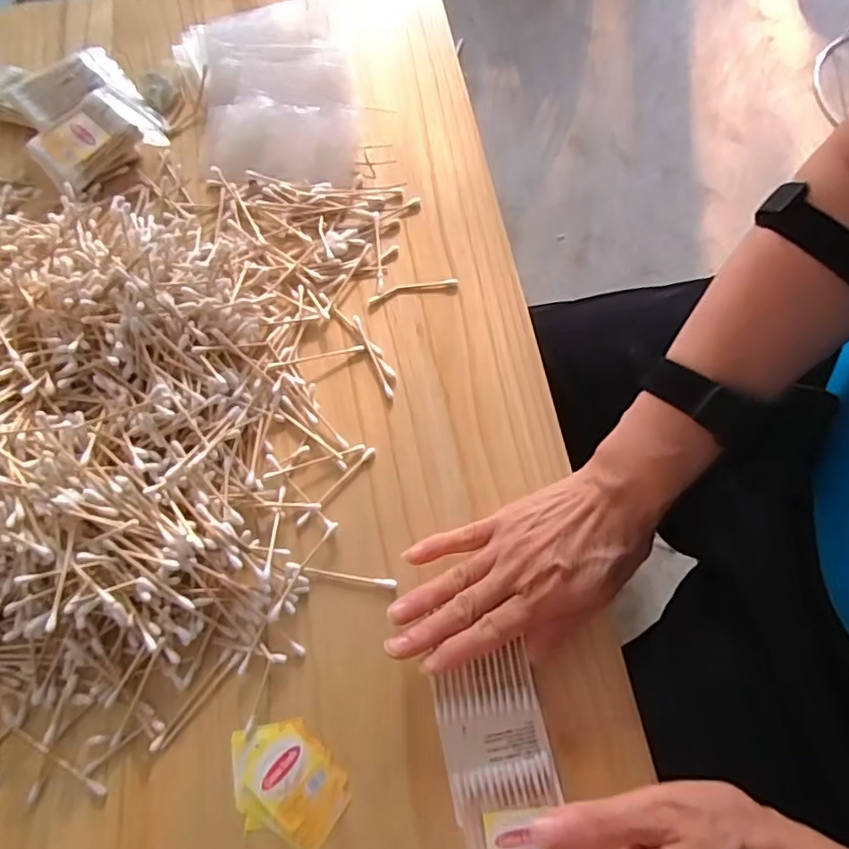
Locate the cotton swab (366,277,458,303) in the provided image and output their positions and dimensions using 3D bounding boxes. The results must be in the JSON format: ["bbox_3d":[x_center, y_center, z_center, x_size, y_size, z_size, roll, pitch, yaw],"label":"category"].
[{"bbox_3d":[-0.009,-0.106,0.469,0.070,0.004,0.009,-13,71,-5],"label":"cotton swab"}]

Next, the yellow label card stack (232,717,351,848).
[{"bbox_3d":[-0.083,0.211,0.355,0.075,0.004,0.057,43,76,14],"label":"yellow label card stack"}]

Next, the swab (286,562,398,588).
[{"bbox_3d":[-0.054,0.098,0.392,0.072,0.006,0.006,9,71,3],"label":"swab"}]

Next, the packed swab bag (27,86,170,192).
[{"bbox_3d":[-0.277,-0.238,0.504,0.067,0.026,0.091,40,75,13],"label":"packed swab bag"}]

